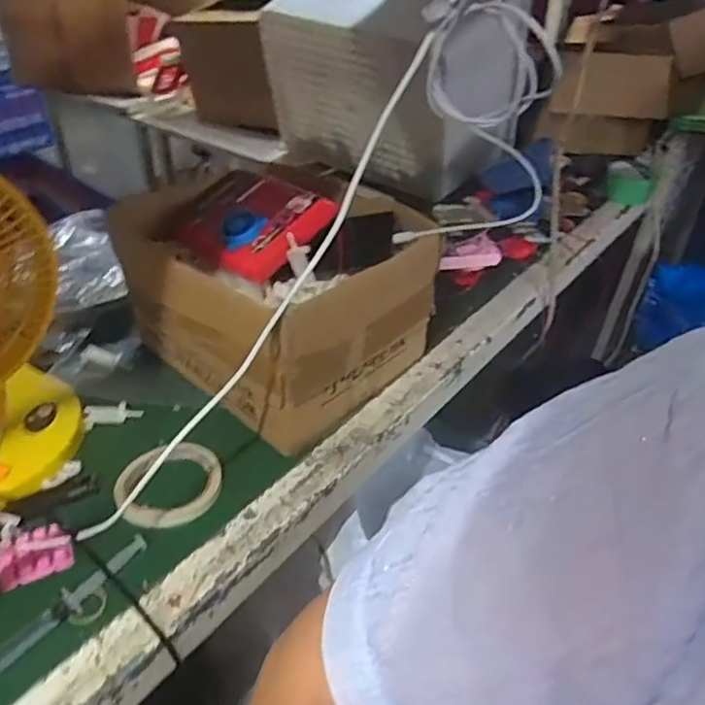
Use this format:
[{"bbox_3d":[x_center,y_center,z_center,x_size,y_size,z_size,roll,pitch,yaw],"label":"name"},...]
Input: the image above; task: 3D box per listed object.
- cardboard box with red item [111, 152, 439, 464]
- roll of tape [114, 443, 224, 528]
[{"bbox_3d":[-0.098,-0.085,0.710,0.335,0.171,0.270,27,45,30],"label":"cardboard box with red item"},{"bbox_3d":[-0.179,0.130,0.589,0.097,0.024,0.090,0,38,0],"label":"roll of tape"}]

